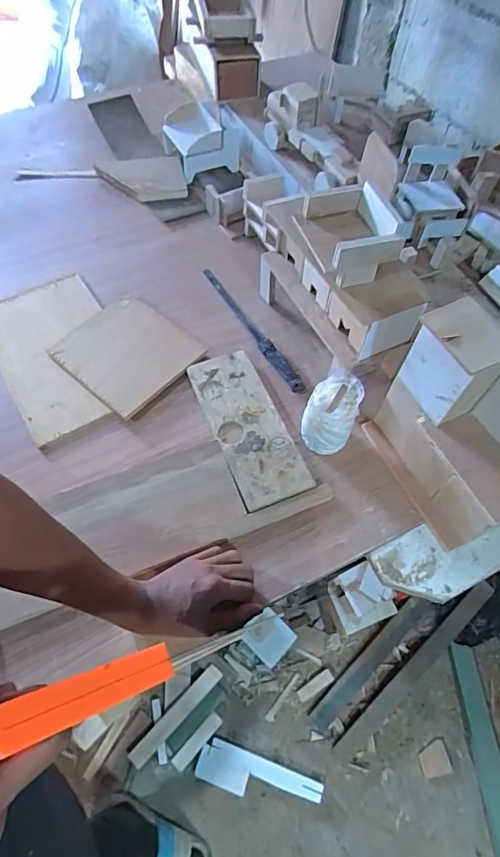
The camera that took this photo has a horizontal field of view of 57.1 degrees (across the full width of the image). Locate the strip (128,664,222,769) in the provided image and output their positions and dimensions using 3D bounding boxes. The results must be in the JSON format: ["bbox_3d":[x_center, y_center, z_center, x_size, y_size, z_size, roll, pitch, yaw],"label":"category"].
[{"bbox_3d":[-0.170,0.662,1.063,0.257,0.011,0.041,-42,84,-19],"label":"strip"}]

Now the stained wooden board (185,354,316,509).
[{"bbox_3d":[-0.005,-0.009,0.631,0.092,0.012,0.238,-19,63,-13],"label":"stained wooden board"}]

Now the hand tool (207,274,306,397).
[{"bbox_3d":[0.004,-0.165,0.740,0.027,0.018,0.296,-25,65,-16],"label":"hand tool"}]

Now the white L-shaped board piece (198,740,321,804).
[{"bbox_3d":[0.020,0.790,1.035,0.277,0.033,0.080,16,58,10],"label":"white L-shaped board piece"}]

